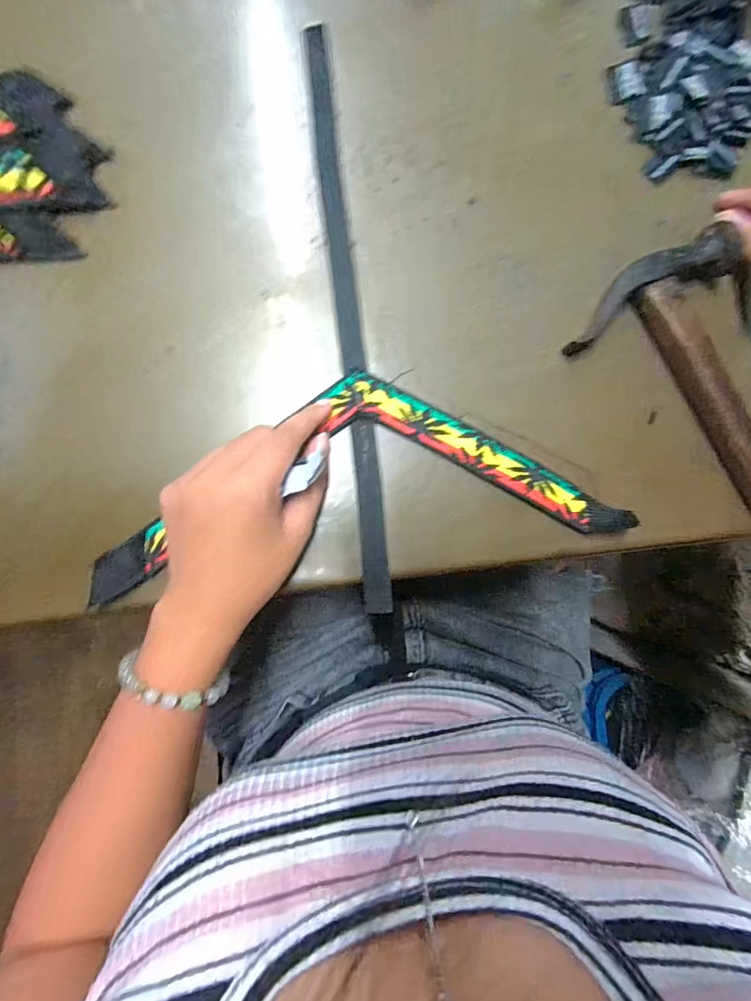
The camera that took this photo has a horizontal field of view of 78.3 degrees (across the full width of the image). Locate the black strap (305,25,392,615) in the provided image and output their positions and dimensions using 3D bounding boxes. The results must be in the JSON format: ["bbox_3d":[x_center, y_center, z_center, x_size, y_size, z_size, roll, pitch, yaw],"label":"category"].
[{"bbox_3d":[-0.016,-0.113,0.294,0.017,0.005,0.367,-6,89,-6],"label":"black strap"}]

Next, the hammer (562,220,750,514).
[{"bbox_3d":[0.209,-0.068,0.297,0.109,0.022,0.185,-28,91,-3],"label":"hammer"}]

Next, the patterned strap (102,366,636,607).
[{"bbox_3d":[-0.009,-0.016,0.285,0.324,0.015,0.118,-9,93,-5],"label":"patterned strap"}]

